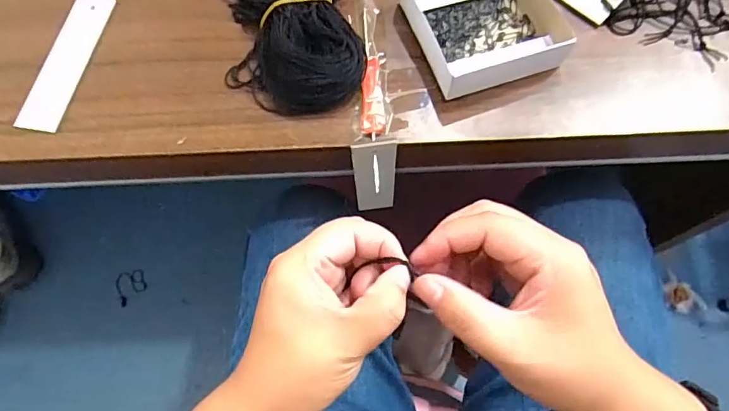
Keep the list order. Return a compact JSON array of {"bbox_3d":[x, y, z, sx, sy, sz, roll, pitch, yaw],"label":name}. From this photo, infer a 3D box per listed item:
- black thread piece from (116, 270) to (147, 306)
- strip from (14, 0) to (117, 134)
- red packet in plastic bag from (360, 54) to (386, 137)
[{"bbox_3d":[-0.522,0.183,1.082,0.066,0.004,0.070,-15,86,-4],"label":"black thread piece"},{"bbox_3d":[-0.231,-0.115,0.377,0.033,0.005,0.127,12,69,-1],"label":"strip"},{"bbox_3d":[0.006,-0.083,0.356,0.017,0.007,0.067,0,70,2],"label":"red packet in plastic bag"}]

